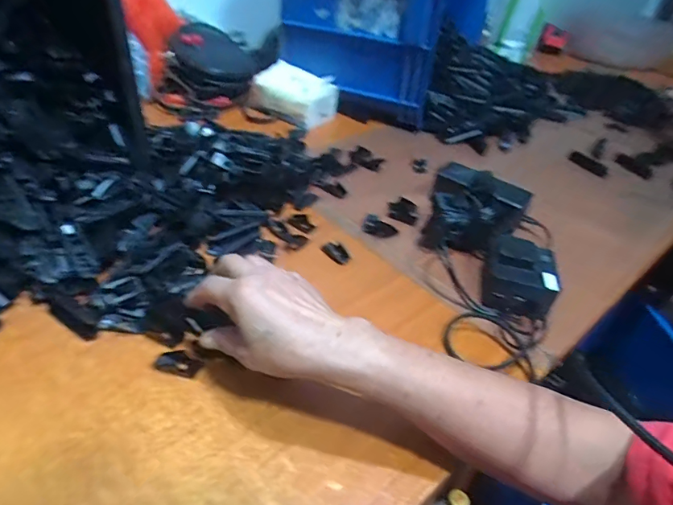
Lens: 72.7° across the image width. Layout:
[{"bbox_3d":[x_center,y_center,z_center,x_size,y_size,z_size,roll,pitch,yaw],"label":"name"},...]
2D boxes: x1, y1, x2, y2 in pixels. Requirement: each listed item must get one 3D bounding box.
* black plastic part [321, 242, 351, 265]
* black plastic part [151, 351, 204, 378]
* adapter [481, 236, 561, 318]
[{"bbox_3d":[0.000,0.000,0.545,0.019,0.009,0.035,-20,45,-30],"label":"black plastic part"},{"bbox_3d":[-0.143,0.099,0.412,0.040,0.009,0.019,11,38,5],"label":"black plastic part"},{"bbox_3d":[0.202,0.025,0.508,0.078,0.058,0.083,20,40,16],"label":"adapter"}]

